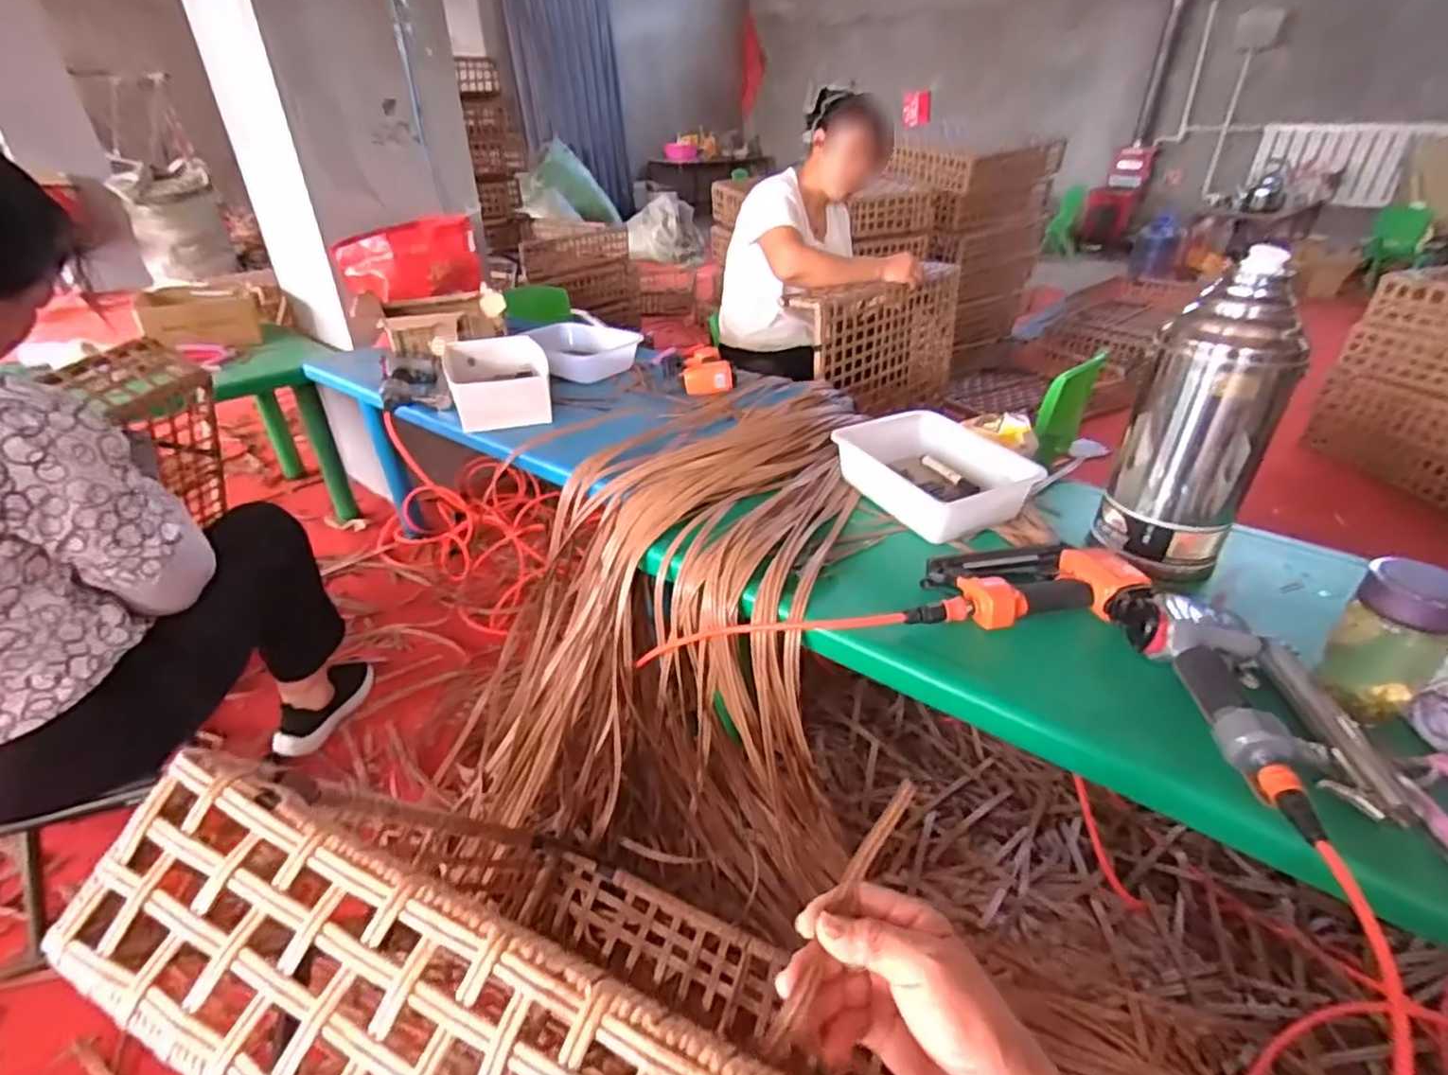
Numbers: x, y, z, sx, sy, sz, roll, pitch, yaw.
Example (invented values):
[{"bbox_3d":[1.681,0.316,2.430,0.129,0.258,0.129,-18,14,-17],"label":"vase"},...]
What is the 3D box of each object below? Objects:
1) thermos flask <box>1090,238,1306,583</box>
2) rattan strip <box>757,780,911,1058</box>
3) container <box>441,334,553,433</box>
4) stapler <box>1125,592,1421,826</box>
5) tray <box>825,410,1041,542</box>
[{"bbox_3d":[0.608,-0.139,0.847,0.144,0.367,0.137,-6,34,-11],"label":"thermos flask"},{"bbox_3d":[0.067,0.207,0.377,0.015,0.018,0.161,23,53,27],"label":"rattan strip"},{"bbox_3d":[-0.462,-0.315,1.367,0.201,0.098,0.300,-10,35,-16],"label":"container"},{"bbox_3d":[0.534,0.153,0.663,0.152,0.051,0.277,0,33,-1],"label":"stapler"},{"bbox_3d":[0.321,-0.110,1.045,0.211,0.068,0.266,-18,37,-26],"label":"tray"}]

